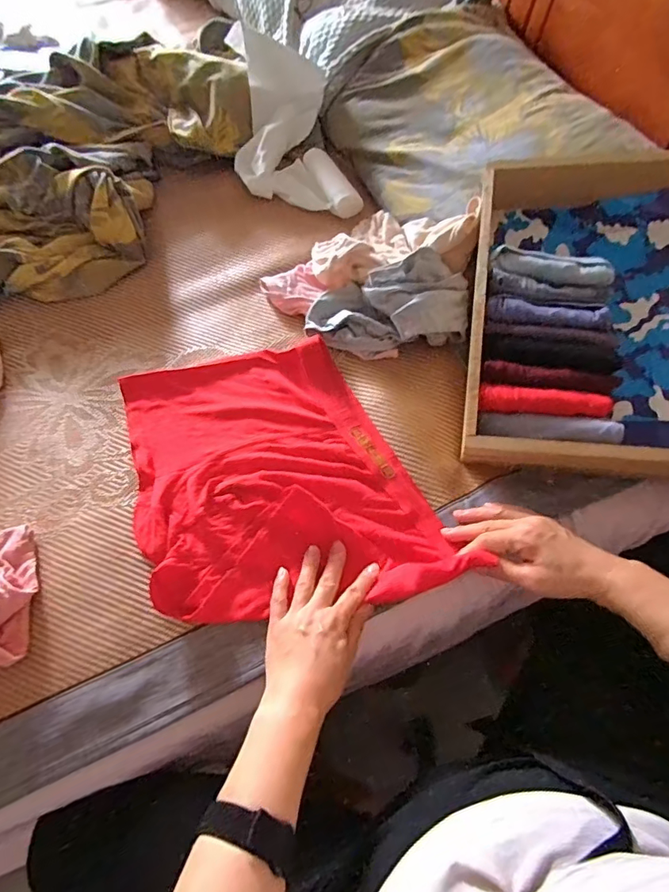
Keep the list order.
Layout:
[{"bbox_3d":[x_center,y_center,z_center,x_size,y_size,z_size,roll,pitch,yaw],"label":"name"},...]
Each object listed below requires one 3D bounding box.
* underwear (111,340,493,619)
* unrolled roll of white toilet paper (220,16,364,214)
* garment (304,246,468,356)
[{"bbox_3d":[-0.068,0.022,0.534,0.301,0.047,0.344,-14,64,-9],"label":"underwear"},{"bbox_3d":[-0.077,-0.510,0.771,0.183,0.074,0.345,-19,82,-12],"label":"unrolled roll of white toilet paper"},{"bbox_3d":[0.066,-0.180,0.615,0.203,0.084,0.103,1,63,1],"label":"garment"}]

